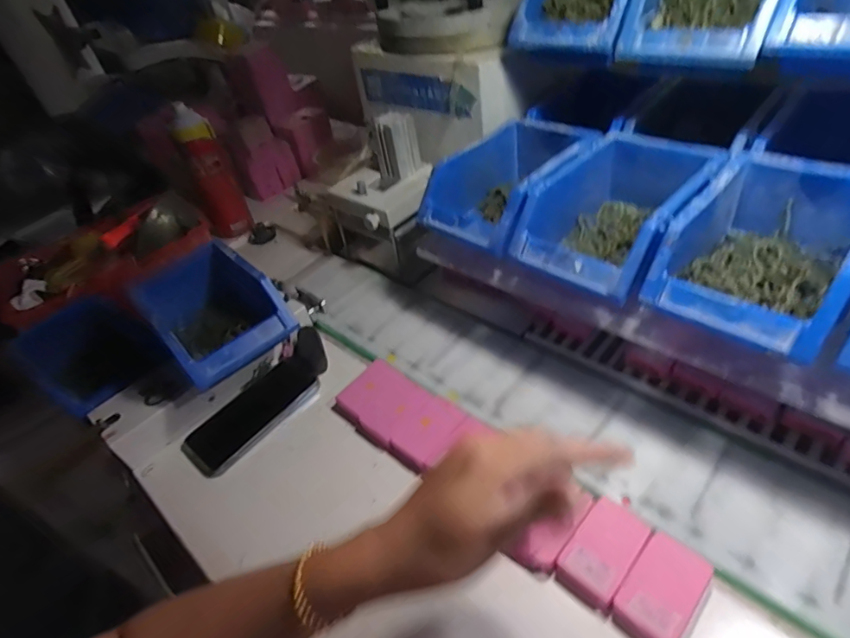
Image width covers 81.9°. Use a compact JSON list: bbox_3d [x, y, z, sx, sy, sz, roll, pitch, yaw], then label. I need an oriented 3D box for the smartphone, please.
[{"bbox_3d":[-0.192,0.107,0.547,0.073,0.014,0.149,24,57,39],"label":"smartphone"}]

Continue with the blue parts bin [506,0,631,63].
[{"bbox_3d":[0.164,-0.328,0.512,0.125,0.063,0.138,18,49,29],"label":"blue parts bin"}]

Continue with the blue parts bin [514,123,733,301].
[{"bbox_3d":[0.194,-0.110,0.474,0.210,0.081,0.126,-38,48,-27],"label":"blue parts bin"}]

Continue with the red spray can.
[{"bbox_3d":[-0.345,-0.230,0.793,0.064,0.195,0.062,-21,42,-10],"label":"red spray can"}]

